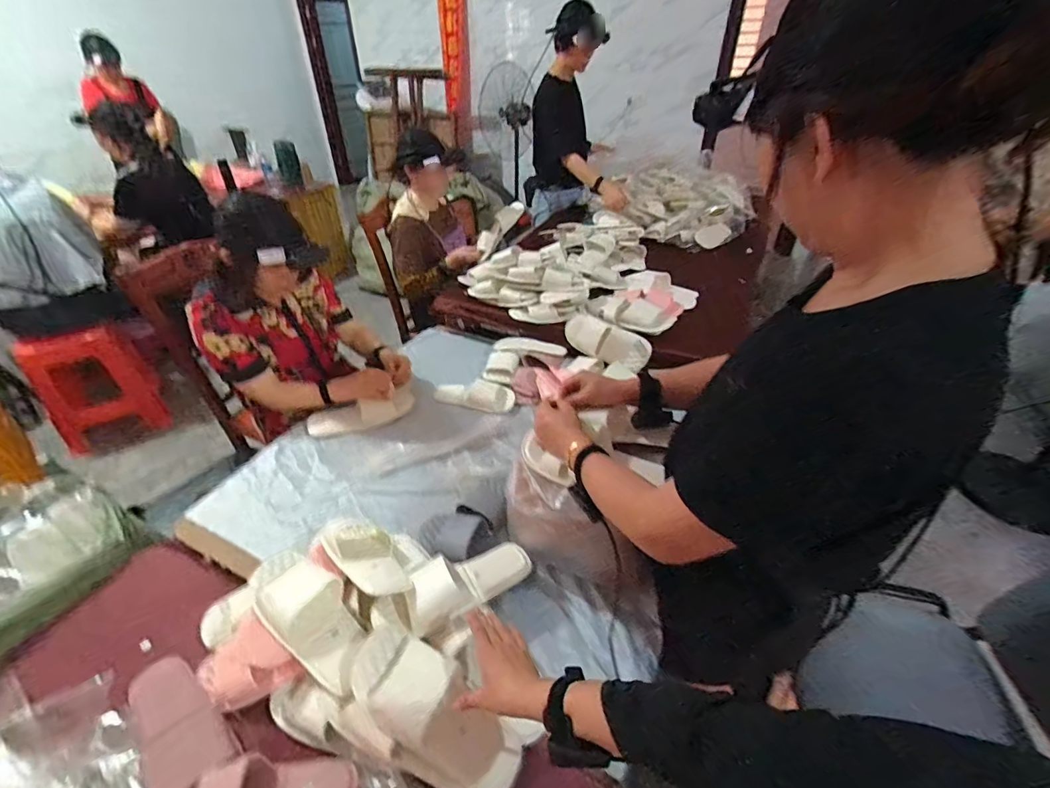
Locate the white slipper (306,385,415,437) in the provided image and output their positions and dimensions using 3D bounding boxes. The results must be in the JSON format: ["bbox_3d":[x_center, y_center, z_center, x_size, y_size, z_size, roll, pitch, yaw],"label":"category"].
[{"bbox_3d":[-0.422,0.049,1.183,0.269,0.043,0.098,-16,41,-21],"label":"white slipper"}]

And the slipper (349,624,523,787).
[{"bbox_3d":[-0.123,0.437,0.635,0.277,0.059,0.114,38,47,9],"label":"slipper"}]

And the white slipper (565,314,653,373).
[{"bbox_3d":[0.236,-0.146,1.310,0.254,0.108,0.032,21,23,19],"label":"white slipper"}]

